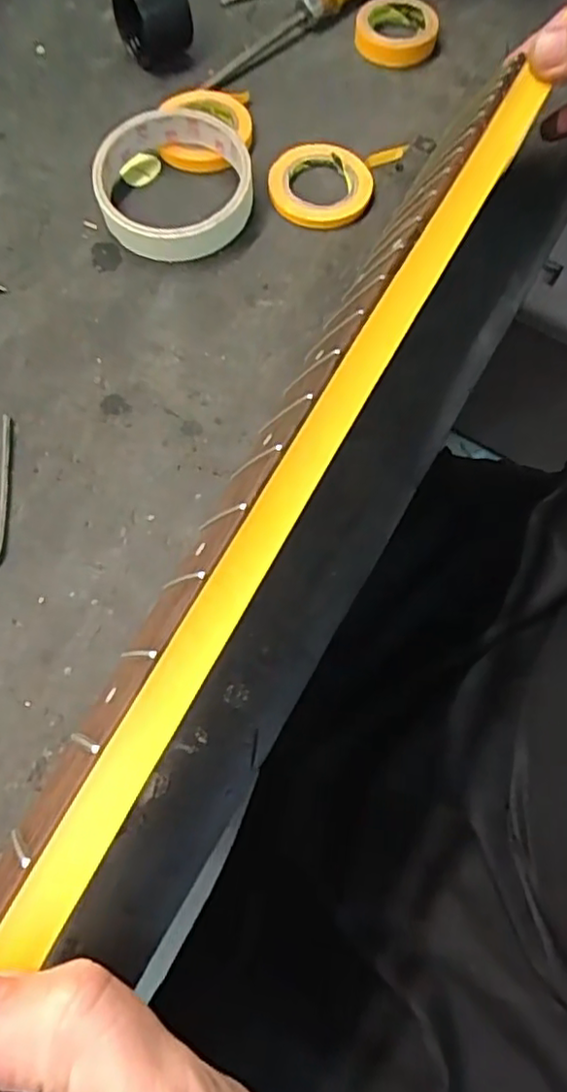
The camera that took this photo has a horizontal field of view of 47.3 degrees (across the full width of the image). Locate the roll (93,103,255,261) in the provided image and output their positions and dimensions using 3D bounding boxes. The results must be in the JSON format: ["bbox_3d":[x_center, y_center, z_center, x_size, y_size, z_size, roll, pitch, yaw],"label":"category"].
[{"bbox_3d":[-0.059,-0.198,0.355,0.082,0.029,0.083,0,68,-1],"label":"roll"}]

